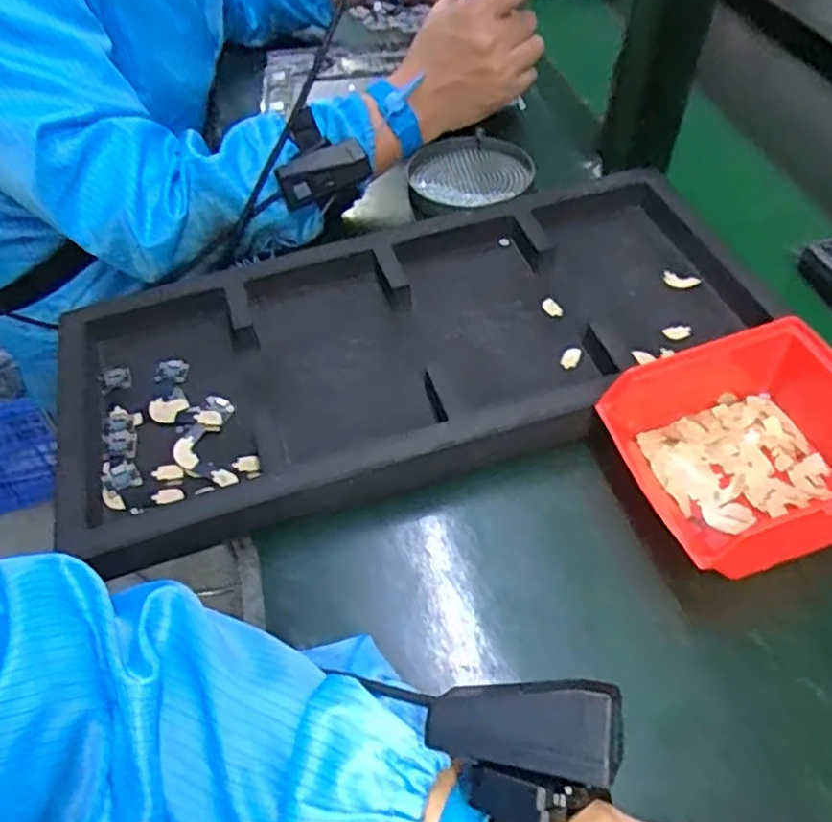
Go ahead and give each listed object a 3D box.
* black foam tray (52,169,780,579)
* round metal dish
[{"bbox_3d":[0.006,-0.049,0.509,0.506,0.042,0.232,-14,50,-11],"label":"black foam tray"},{"bbox_3d":[0.051,-0.227,0.672,0.112,0.031,0.100,-1,49,0],"label":"round metal dish"}]

